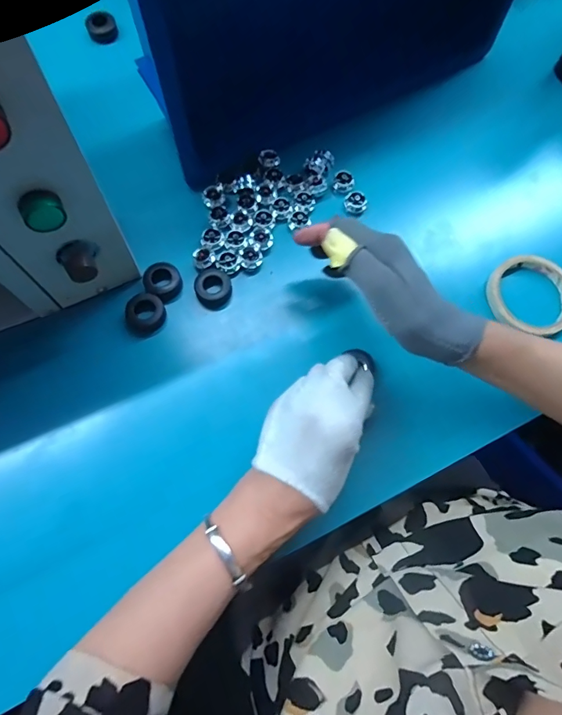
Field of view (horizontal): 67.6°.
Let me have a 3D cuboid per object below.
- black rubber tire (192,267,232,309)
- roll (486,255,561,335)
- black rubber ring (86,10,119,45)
[{"bbox_3d":[-0.071,-0.073,0.442,0.038,0.019,0.037,1,73,-2],"label":"black rubber tire"},{"bbox_3d":[0.269,-0.066,0.451,0.093,0.012,0.089,1,73,-2],"label":"roll"},{"bbox_3d":[-0.231,-0.426,0.542,0.037,0.019,0.032,-16,74,-7],"label":"black rubber ring"}]

